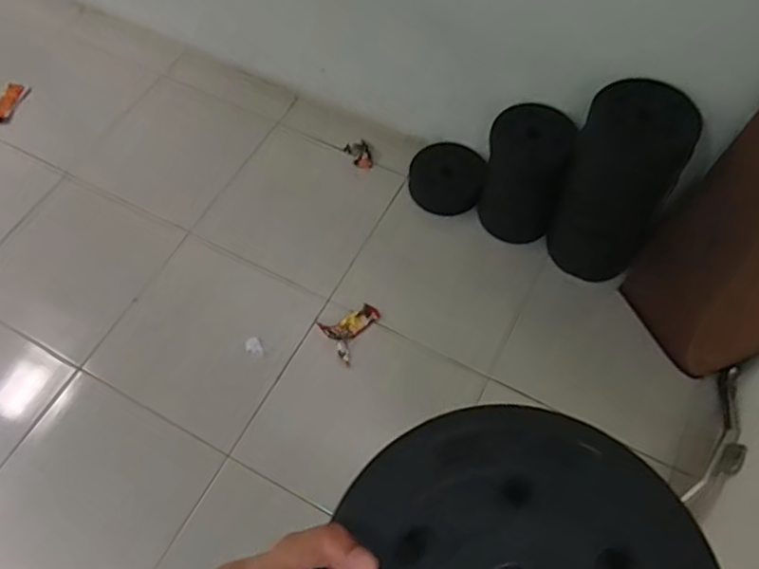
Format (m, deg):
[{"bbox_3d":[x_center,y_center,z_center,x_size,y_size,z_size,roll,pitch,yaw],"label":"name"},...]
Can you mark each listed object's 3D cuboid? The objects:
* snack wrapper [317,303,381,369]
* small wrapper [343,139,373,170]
[{"bbox_3d":[-0.053,0.102,1.383,0.130,0.025,0.106,-31,66,-14],"label":"snack wrapper"},{"bbox_3d":[-0.049,-0.340,1.619,0.060,0.013,0.088,-24,64,-10],"label":"small wrapper"}]

